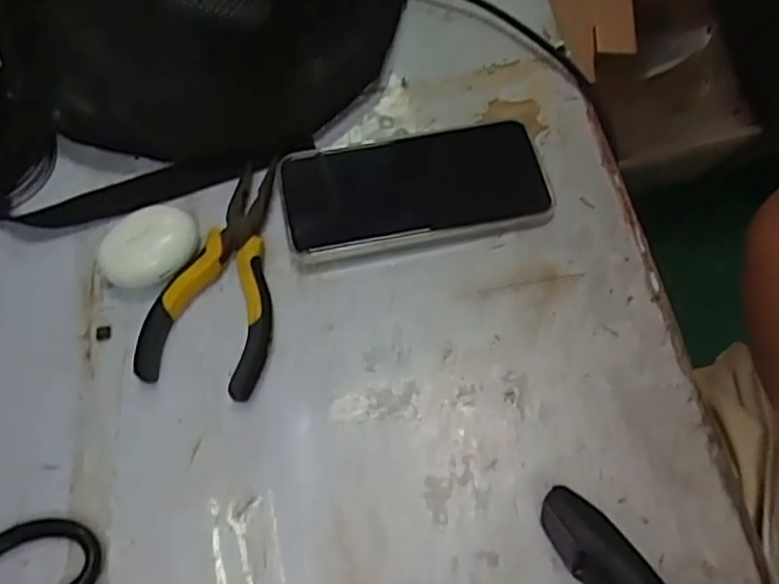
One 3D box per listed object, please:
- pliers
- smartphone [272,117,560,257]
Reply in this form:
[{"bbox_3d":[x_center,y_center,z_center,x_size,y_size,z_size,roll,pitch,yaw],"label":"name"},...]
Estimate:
[{"bbox_3d":[-0.094,-0.014,0.422,0.069,0.020,0.147,11,62,6],"label":"pliers"},{"bbox_3d":[0.017,-0.066,0.448,0.167,0.016,0.083,-11,62,-6],"label":"smartphone"}]

